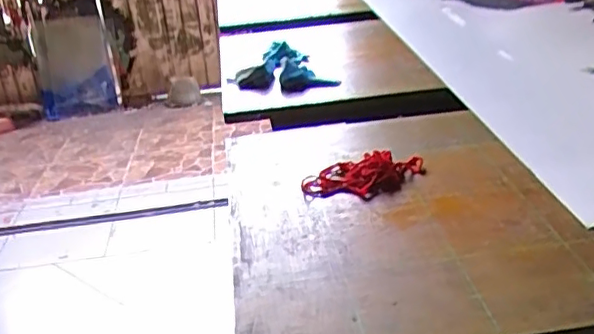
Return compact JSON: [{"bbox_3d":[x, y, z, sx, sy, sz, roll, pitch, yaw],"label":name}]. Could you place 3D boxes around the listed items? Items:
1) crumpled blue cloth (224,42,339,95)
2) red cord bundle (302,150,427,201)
[{"bbox_3d":[-0.020,-0.159,0.956,0.164,0.061,0.121,-3,30,7],"label":"crumpled blue cloth"},{"bbox_3d":[0.073,0.007,0.633,0.132,0.025,0.061,-4,30,4],"label":"red cord bundle"}]

